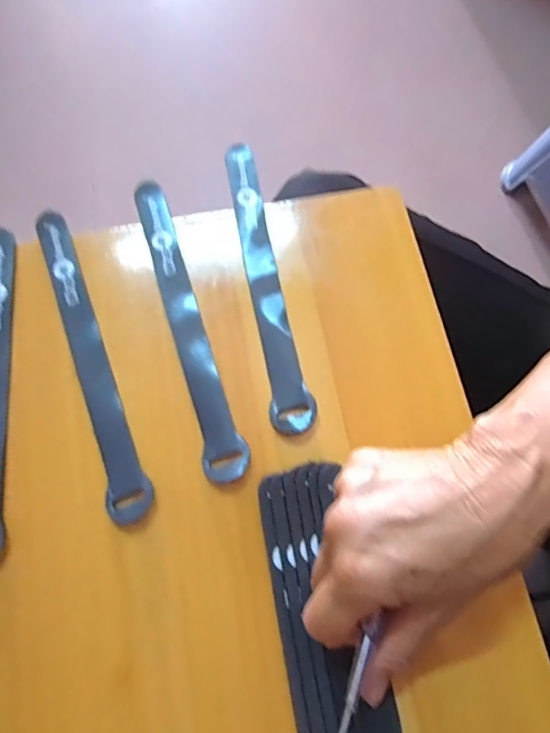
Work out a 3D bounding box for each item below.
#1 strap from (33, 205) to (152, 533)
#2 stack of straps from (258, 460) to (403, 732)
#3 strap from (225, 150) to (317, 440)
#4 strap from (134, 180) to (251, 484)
[{"bbox_3d":[-0.111,-0.006,0.295,0.025,0.005,0.196,-19,74,-7],"label":"strap"},{"bbox_3d":[0.031,0.150,0.246,0.050,0.013,0.199,-11,74,-5],"label":"stack of straps"},{"bbox_3d":[-0.007,-0.054,0.310,0.024,0.010,0.191,-11,73,-5],"label":"strap"},{"bbox_3d":[-0.053,-0.027,0.301,0.026,0.006,0.195,-16,74,-6],"label":"strap"}]

